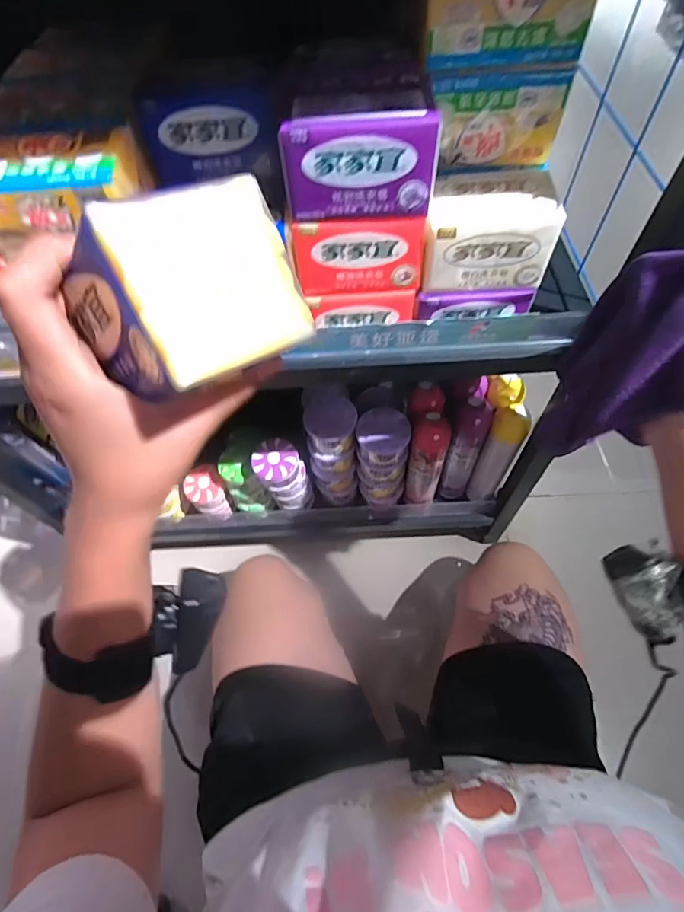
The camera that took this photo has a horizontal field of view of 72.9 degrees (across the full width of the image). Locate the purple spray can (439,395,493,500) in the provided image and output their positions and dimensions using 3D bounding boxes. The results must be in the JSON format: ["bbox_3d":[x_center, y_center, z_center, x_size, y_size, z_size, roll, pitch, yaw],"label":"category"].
[{"bbox_3d":[0.189,-0.003,0.730,0.051,0.236,0.043,19,62,13],"label":"purple spray can"}]

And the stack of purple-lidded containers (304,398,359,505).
[{"bbox_3d":[-0.014,-0.001,0.737,0.077,0.207,0.071,-3,60,1],"label":"stack of purple-lidded containers"}]

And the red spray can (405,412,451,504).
[{"bbox_3d":[0.129,0.013,0.713,0.052,0.221,0.047,19,62,13],"label":"red spray can"}]

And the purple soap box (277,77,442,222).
[{"bbox_3d":[0.012,-0.214,0.328,0.101,0.065,0.055,-3,60,1],"label":"purple soap box"}]

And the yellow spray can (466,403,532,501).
[{"bbox_3d":[0.237,0.002,0.716,0.047,0.224,0.043,5,60,5],"label":"yellow spray can"}]

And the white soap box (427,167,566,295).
[{"bbox_3d":[0.118,-0.187,0.387,0.101,0.065,0.064,-3,60,1],"label":"white soap box"}]

